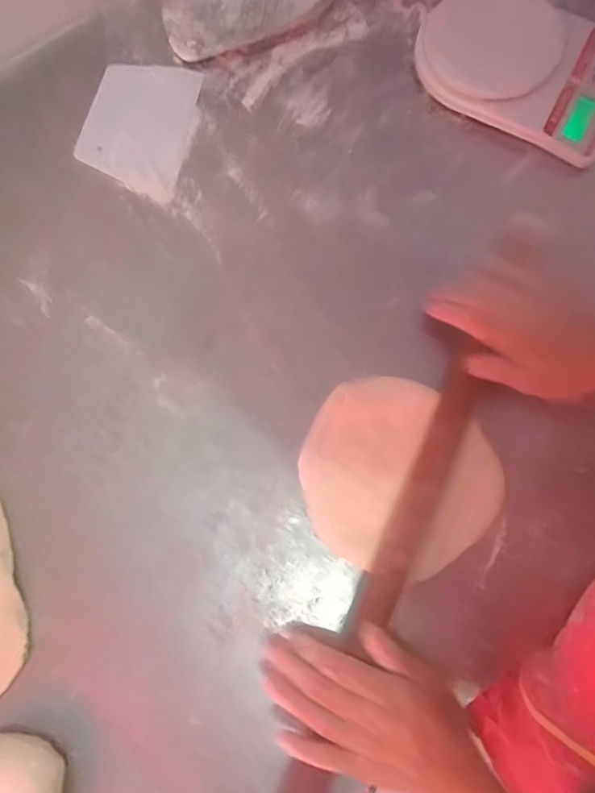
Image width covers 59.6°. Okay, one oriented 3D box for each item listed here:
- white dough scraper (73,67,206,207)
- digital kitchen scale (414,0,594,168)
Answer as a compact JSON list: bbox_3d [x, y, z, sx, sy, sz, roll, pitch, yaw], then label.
[{"bbox_3d":[-0.166,-0.284,0.543,0.103,0.007,0.149,12,81,-4],"label":"white dough scraper"},{"bbox_3d":[0.234,-0.345,0.532,0.218,0.047,0.149,24,79,6],"label":"digital kitchen scale"}]

